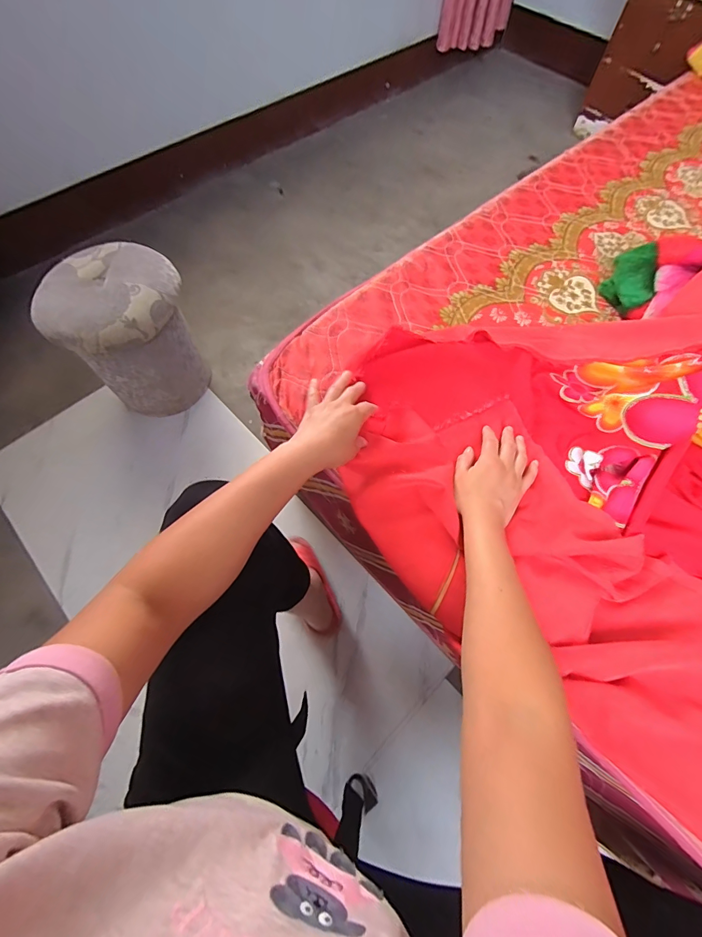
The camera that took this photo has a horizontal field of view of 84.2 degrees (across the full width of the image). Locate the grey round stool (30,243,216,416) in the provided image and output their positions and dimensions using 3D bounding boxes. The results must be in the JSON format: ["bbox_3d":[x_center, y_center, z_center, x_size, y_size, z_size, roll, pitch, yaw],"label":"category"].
[{"bbox_3d":[-0.540,-0.327,0.988,0.280,0.320,0.257,0,66,0],"label":"grey round stool"}]

